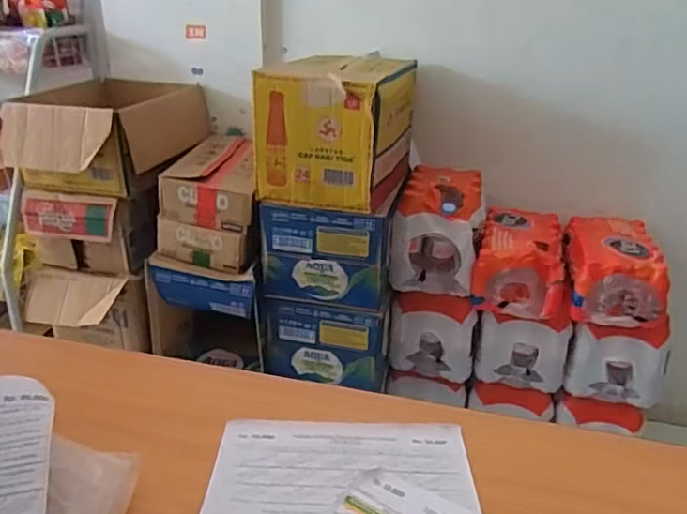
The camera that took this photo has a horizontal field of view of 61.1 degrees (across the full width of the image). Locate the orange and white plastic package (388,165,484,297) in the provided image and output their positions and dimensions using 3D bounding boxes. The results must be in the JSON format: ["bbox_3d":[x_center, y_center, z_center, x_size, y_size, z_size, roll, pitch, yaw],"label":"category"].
[{"bbox_3d":[0.238,-0.081,1.426,0.190,0.227,0.318,9,26,12],"label":"orange and white plastic package"}]

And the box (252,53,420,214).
[{"bbox_3d":[-0.011,-0.298,1.330,0.280,0.268,0.348,9,26,13],"label":"box"}]

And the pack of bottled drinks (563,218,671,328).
[{"bbox_3d":[0.623,0.023,1.362,0.192,0.158,0.265,8,25,10],"label":"pack of bottled drinks"}]

